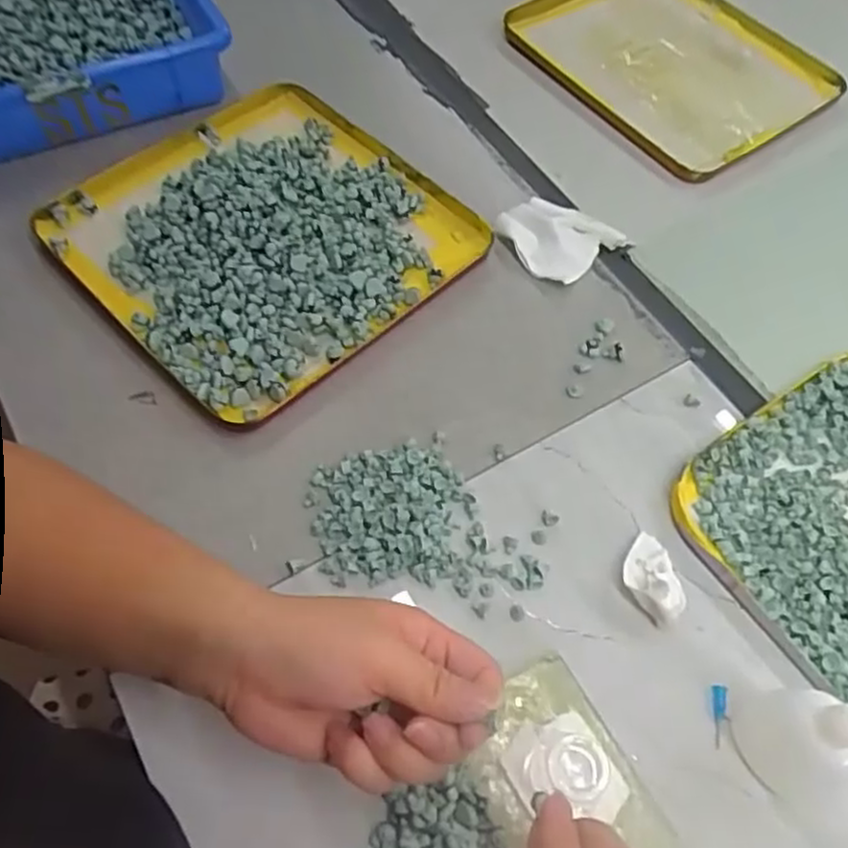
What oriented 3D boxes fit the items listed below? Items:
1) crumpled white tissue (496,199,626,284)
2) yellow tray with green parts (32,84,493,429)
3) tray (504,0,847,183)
[{"bbox_3d":[0.097,-0.140,0.555,0.077,0.011,0.069,39,65,19],"label":"crumpled white tissue"},{"bbox_3d":[-0.115,-0.141,0.535,0.248,0.019,0.248,-39,68,-23],"label":"yellow tray with green parts"},{"bbox_3d":[0.225,-0.335,0.680,0.207,0.019,0.266,-30,65,-19],"label":"tray"}]

